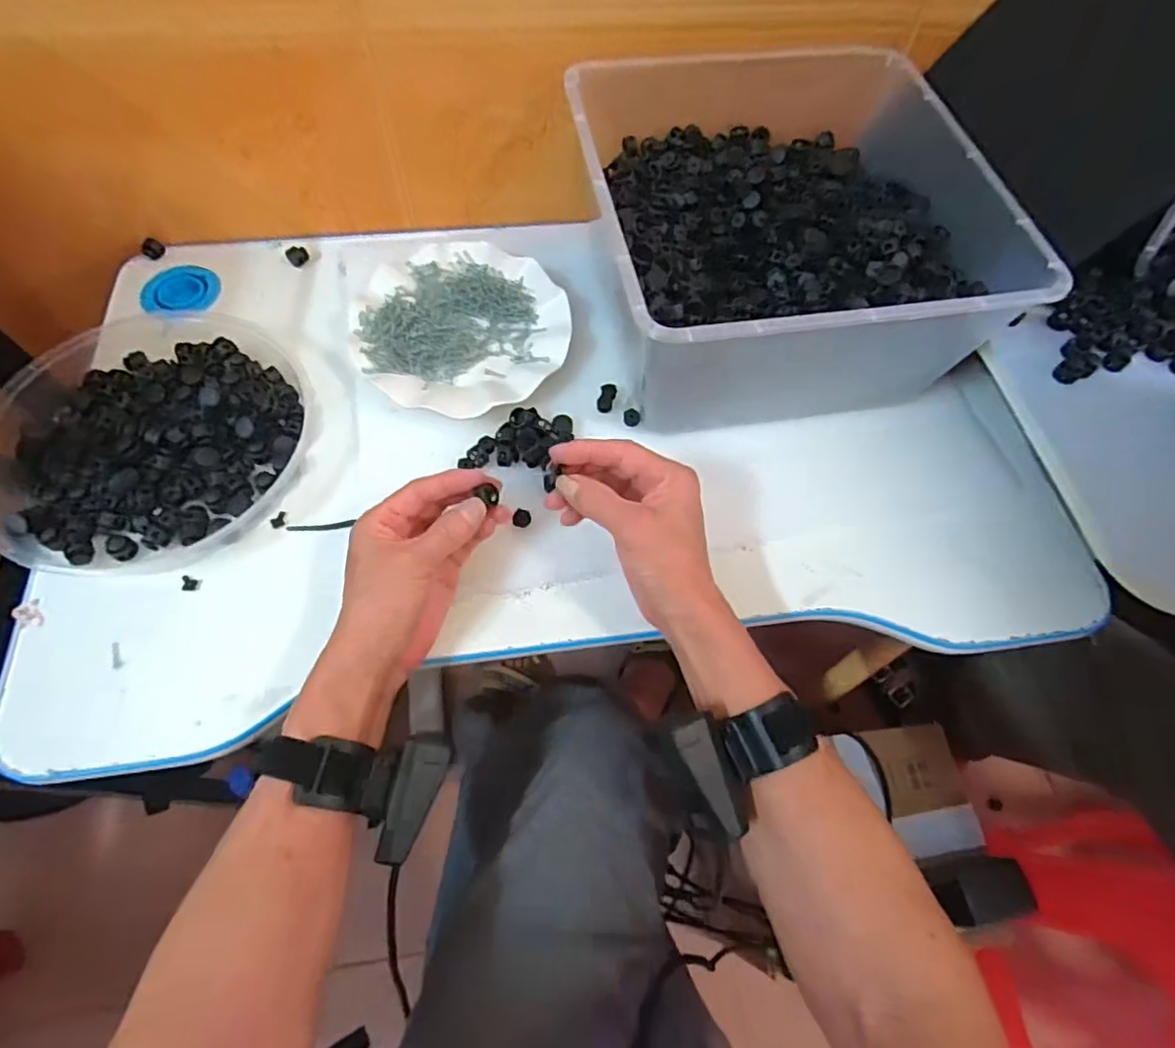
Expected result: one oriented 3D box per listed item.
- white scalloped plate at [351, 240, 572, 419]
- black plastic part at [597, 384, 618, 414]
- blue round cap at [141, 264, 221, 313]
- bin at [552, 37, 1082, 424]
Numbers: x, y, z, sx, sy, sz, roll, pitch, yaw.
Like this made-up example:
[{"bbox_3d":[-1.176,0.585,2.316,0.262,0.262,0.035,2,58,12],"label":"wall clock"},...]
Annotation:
[{"bbox_3d":[-0.105,-0.171,0.525,0.173,0.022,0.170,1,63,-3],"label":"white scalloped plate"},{"bbox_3d":[0.017,-0.107,0.511,0.014,0.004,0.030,11,63,2],"label":"black plastic part"},{"bbox_3d":[-0.379,-0.221,0.565,0.061,0.009,0.061,1,63,-3],"label":"blue round cap"},{"bbox_3d":[0.149,-0.236,0.501,0.294,0.130,0.311,-9,64,-8],"label":"bin"}]

